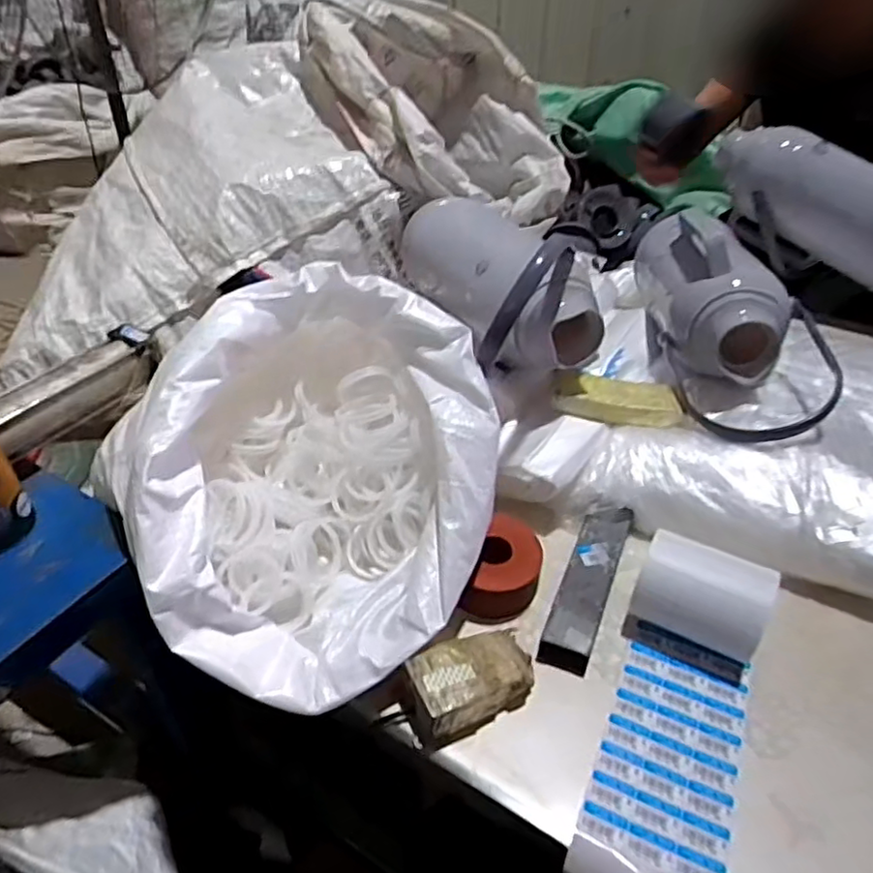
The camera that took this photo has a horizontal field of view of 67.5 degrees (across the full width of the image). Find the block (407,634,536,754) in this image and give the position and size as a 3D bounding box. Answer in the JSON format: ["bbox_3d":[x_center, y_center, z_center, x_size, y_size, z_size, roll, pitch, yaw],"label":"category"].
[{"bbox_3d":[0.032,0.216,0.574,0.121,0.052,0.068,-14,43,-18],"label":"block"}]

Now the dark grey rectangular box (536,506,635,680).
[{"bbox_3d":[0.154,0.148,0.669,0.047,0.033,0.197,17,43,18],"label":"dark grey rectangular box"}]

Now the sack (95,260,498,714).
[{"bbox_3d":[-0.130,0.028,0.614,0.350,0.219,0.344,14,42,14],"label":"sack"}]

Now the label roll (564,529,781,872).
[{"bbox_3d":[0.203,0.264,0.569,0.117,0.103,0.351,16,58,16],"label":"label roll"}]

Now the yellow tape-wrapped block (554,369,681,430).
[{"bbox_3d":[0.216,-0.042,0.786,0.151,0.032,0.062,12,41,12],"label":"yellow tape-wrapped block"}]

